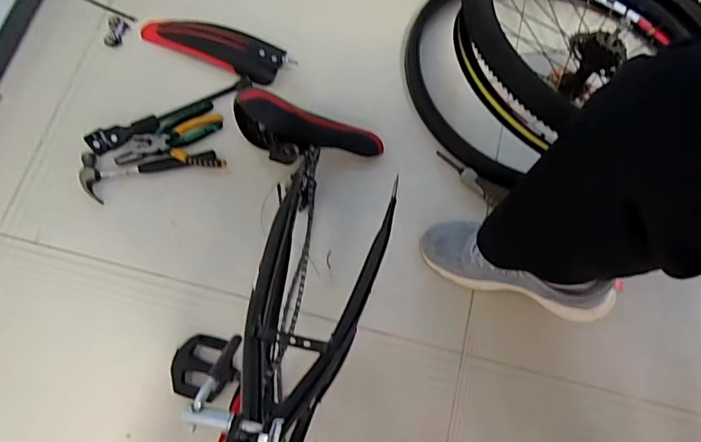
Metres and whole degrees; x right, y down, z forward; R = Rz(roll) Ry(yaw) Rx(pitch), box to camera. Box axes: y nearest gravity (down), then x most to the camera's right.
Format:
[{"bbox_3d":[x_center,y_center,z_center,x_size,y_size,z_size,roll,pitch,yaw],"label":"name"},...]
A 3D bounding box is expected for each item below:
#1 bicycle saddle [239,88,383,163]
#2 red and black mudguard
[{"bbox_3d":[-0.074,-0.139,0.751,0.241,0.147,0.077,7,73,3],"label":"bicycle saddle"},{"bbox_3d":[-0.258,-0.318,0.863,0.304,0.053,0.064,14,73,5],"label":"red and black mudguard"}]

